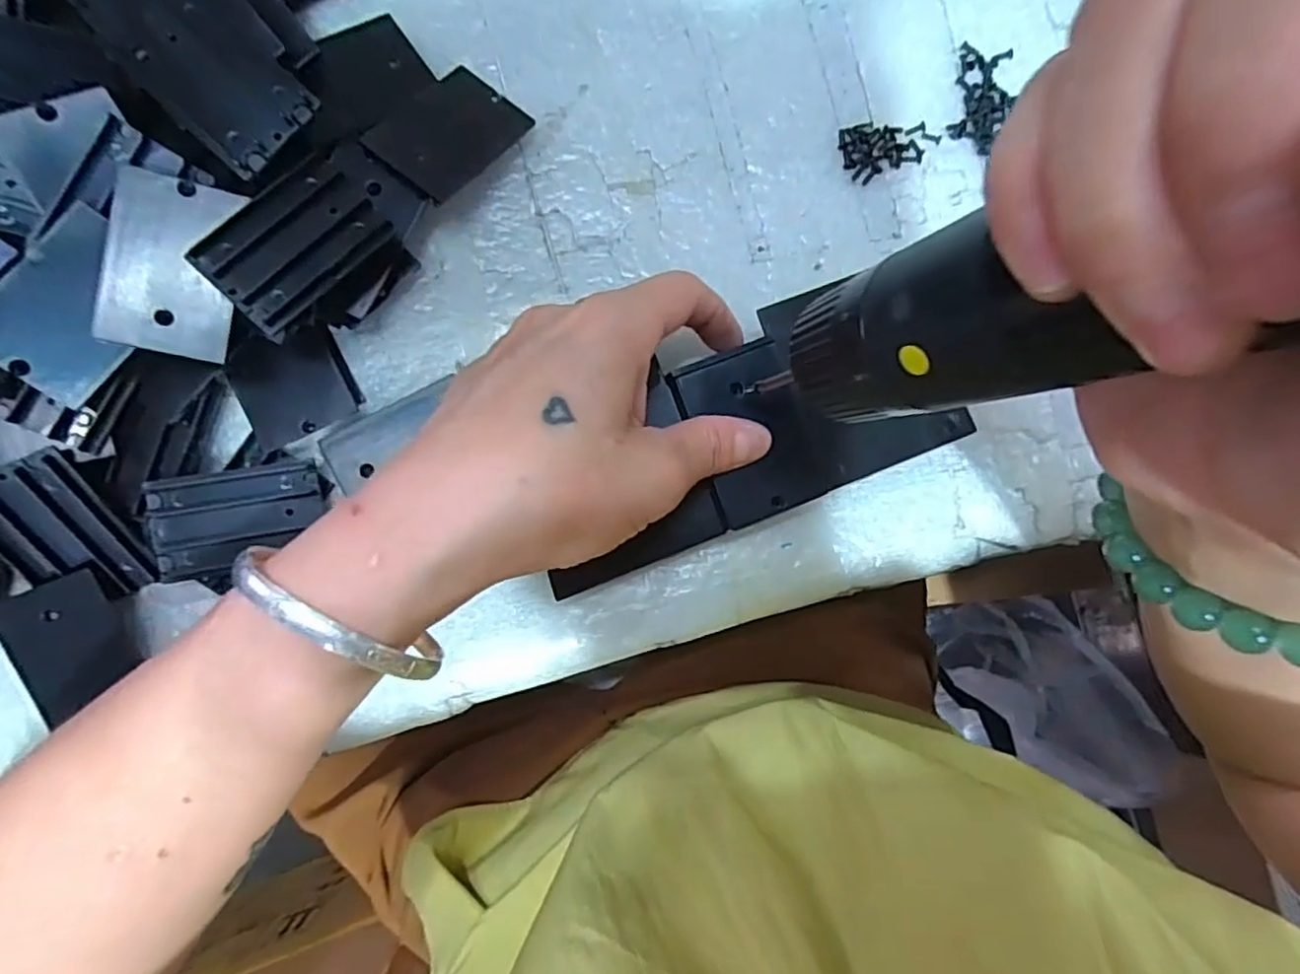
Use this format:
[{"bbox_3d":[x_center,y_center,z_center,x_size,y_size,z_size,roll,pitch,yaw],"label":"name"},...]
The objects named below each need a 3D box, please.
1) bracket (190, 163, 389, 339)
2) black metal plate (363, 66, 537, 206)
[{"bbox_3d":[-0.115,-0.080,0.212,0.032,0.004,0.055,44,75,-10],"label":"bracket"},{"bbox_3d":[-0.075,-0.132,0.243,0.035,0.007,0.054,39,69,-3],"label":"black metal plate"}]

